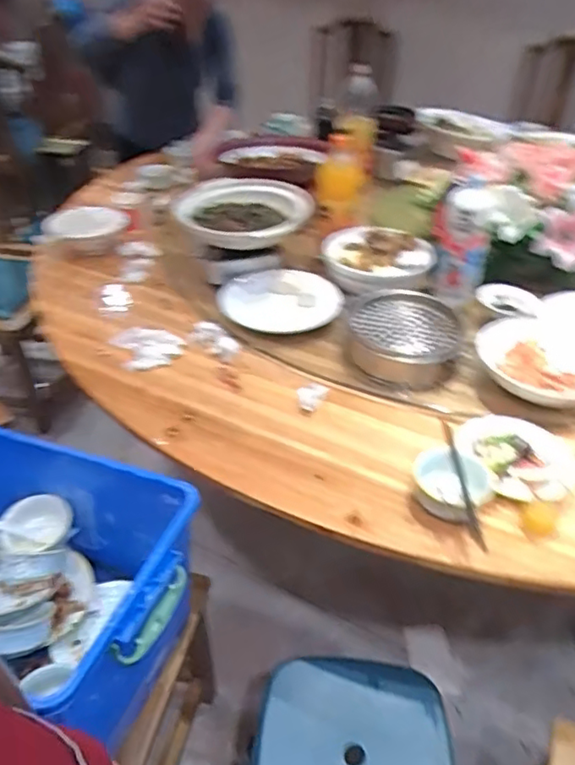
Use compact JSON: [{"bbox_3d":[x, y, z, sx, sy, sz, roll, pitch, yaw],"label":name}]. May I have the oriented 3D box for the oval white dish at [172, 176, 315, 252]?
[{"bbox_3d":[-0.100,-0.389,1.338,0.297,0.077,0.308,-6,38,-9],"label":"oval white dish"}]

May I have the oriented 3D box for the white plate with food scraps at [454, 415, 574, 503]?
[{"bbox_3d":[0.362,0.113,0.917,0.172,0.023,0.171,1,38,-1],"label":"white plate with food scraps"}]

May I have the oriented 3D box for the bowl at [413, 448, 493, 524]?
[{"bbox_3d":[0.244,0.148,0.862,0.107,0.055,0.110,1,38,-1],"label":"bowl"}]

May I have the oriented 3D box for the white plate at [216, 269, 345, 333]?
[{"bbox_3d":[-0.013,-0.169,1.244,0.228,0.033,0.212,-5,49,5],"label":"white plate"}]

